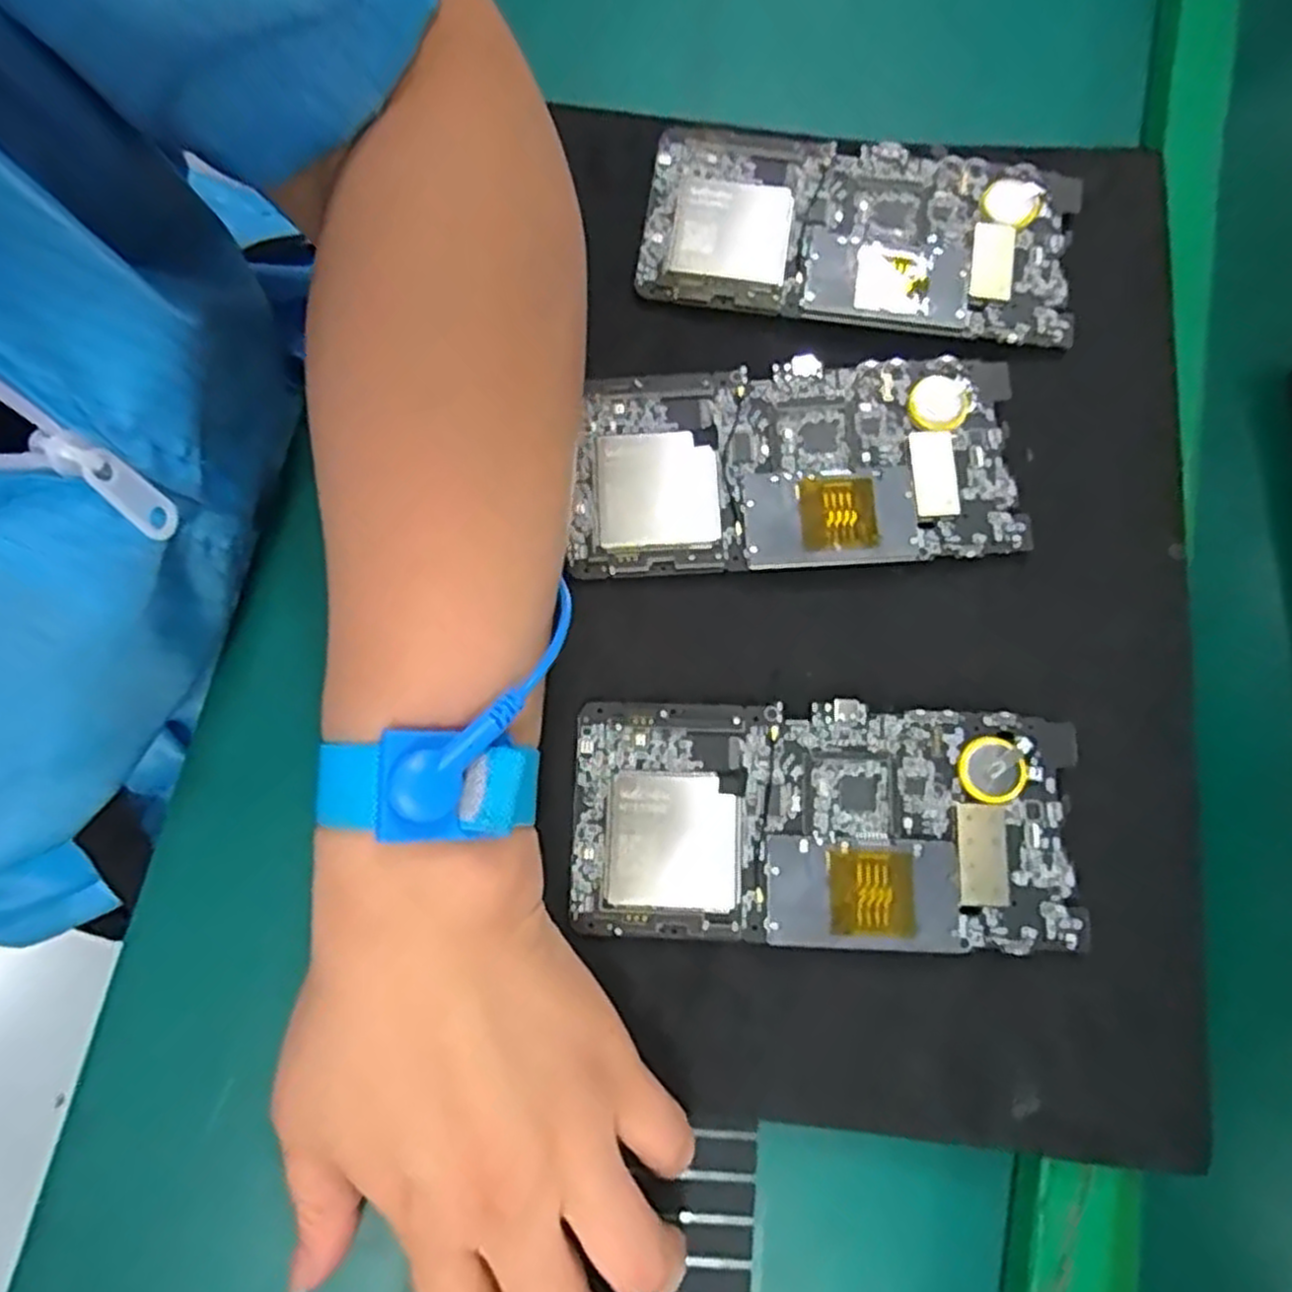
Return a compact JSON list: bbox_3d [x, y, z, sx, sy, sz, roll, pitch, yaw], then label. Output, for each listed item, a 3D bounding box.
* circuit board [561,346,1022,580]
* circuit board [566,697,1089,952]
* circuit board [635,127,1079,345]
[{"bbox_3d":[0.050,-0.062,0.270,0.147,0.004,0.070,-2,77,1],"label":"circuit board"},{"bbox_3d":[0.053,0.054,0.247,0.152,0.007,0.071,1,78,2],"label":"circuit board"},{"bbox_3d":[0.075,-0.150,0.286,0.150,0.009,0.069,8,78,3],"label":"circuit board"}]

